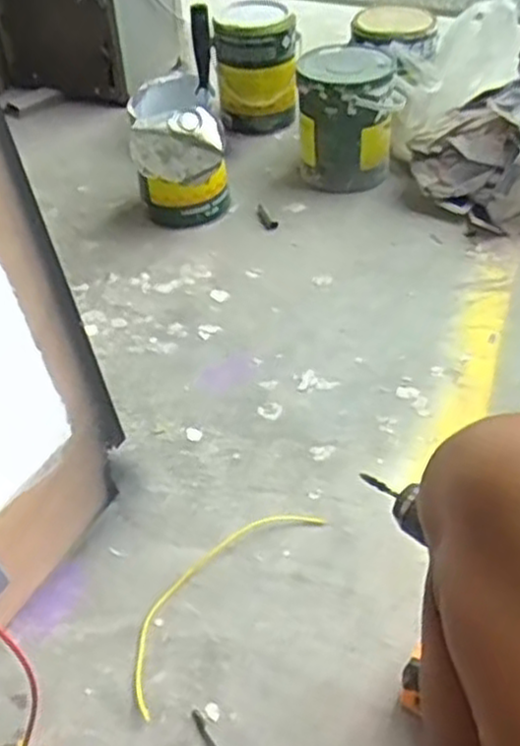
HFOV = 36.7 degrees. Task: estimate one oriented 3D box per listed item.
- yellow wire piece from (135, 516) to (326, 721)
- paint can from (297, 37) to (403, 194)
[{"bbox_3d":[-0.046,0.223,0.813,0.080,0.010,0.274,28,50,30],"label":"yellow wire piece"},{"bbox_3d":[0.158,-0.460,1.410,0.181,0.194,0.167,-1,42,2],"label":"paint can"}]

